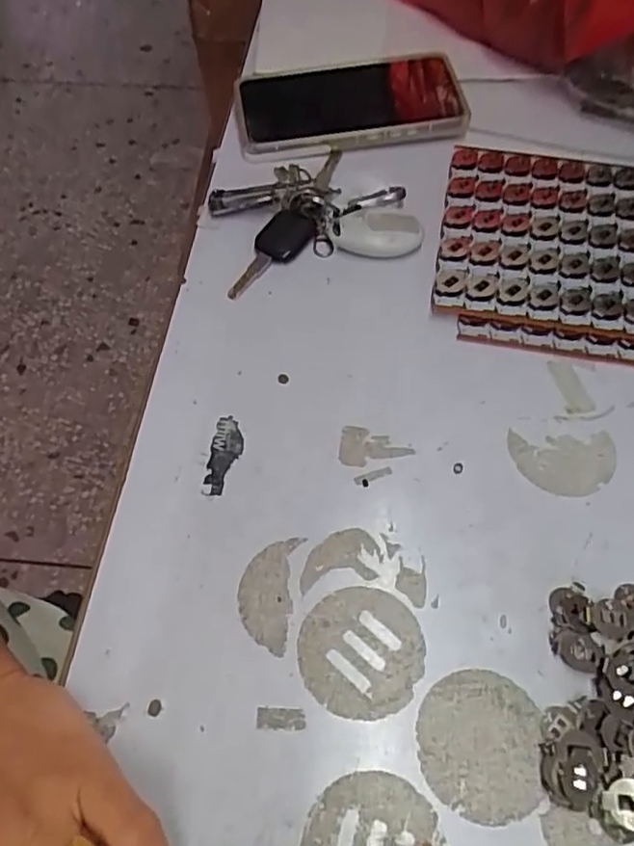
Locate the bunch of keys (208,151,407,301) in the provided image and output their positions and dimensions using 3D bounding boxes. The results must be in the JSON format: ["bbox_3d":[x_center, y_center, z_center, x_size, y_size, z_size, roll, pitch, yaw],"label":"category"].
[{"bbox_3d":[-0.019,-0.144,0.407,0.124,0.022,0.084,-29,62,-16],"label":"bunch of keys"}]

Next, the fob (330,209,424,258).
[{"bbox_3d":[0.039,-0.120,0.392,0.052,0.017,0.032,3,58,3],"label":"fob"}]

